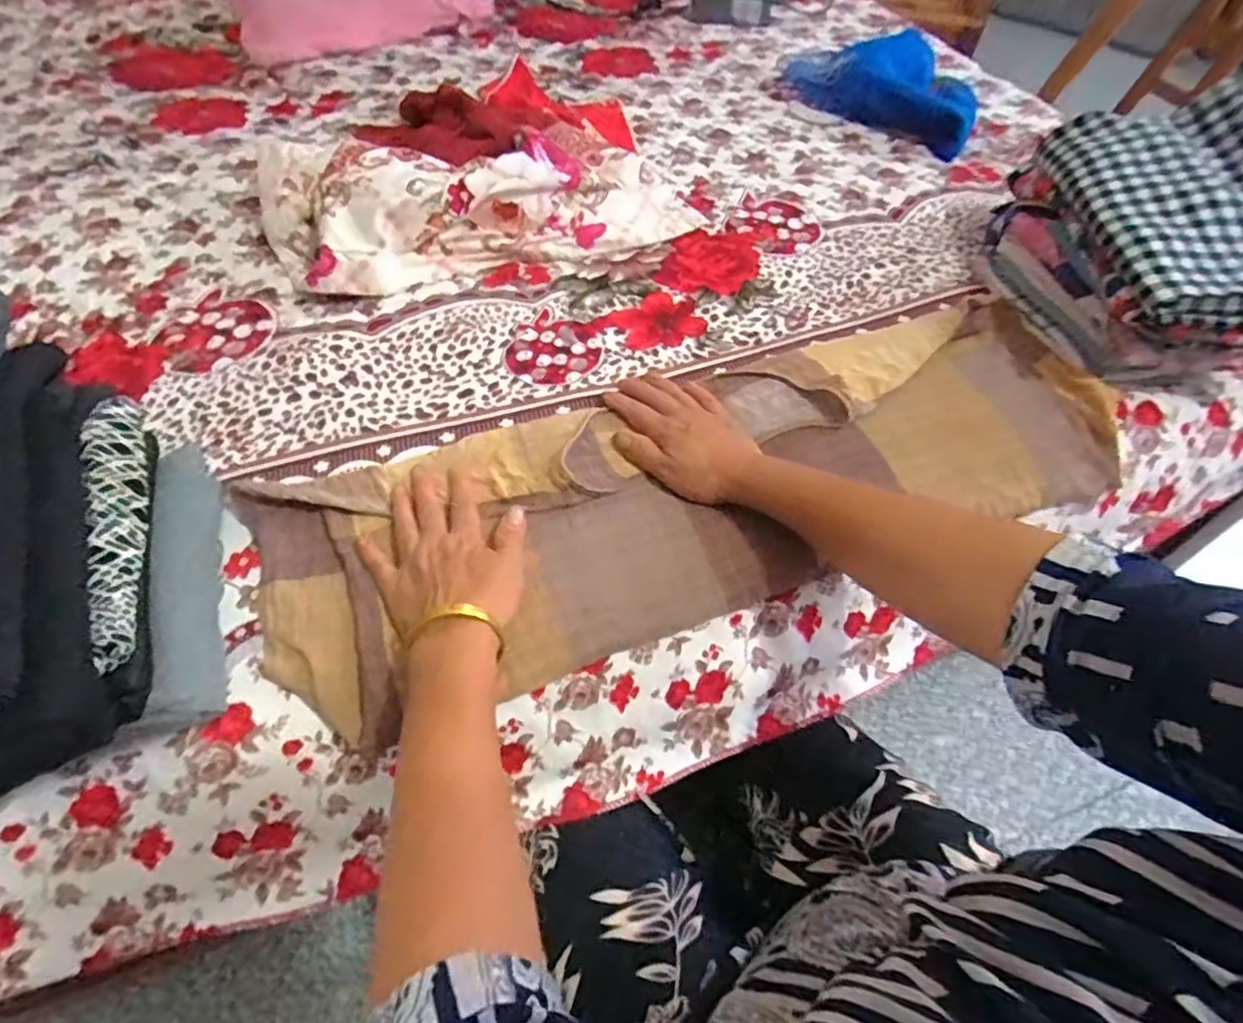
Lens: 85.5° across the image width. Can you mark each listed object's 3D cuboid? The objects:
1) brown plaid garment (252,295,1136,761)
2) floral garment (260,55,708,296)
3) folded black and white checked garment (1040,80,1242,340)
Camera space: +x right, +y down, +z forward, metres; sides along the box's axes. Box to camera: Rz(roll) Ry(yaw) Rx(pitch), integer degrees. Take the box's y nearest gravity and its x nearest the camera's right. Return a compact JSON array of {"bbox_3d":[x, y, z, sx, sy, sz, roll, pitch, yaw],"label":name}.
[{"bbox_3d":[0.069,-0.031,0.514,0.649,0.033,0.221,-18,57,-12],"label":"brown plaid garment"},{"bbox_3d":[-0.181,-0.425,0.771,0.438,0.084,0.443,-17,56,-13],"label":"floral garment"},{"bbox_3d":[0.474,-0.256,0.557,0.164,0.058,0.273,3,55,0],"label":"folded black and white checked garment"}]

